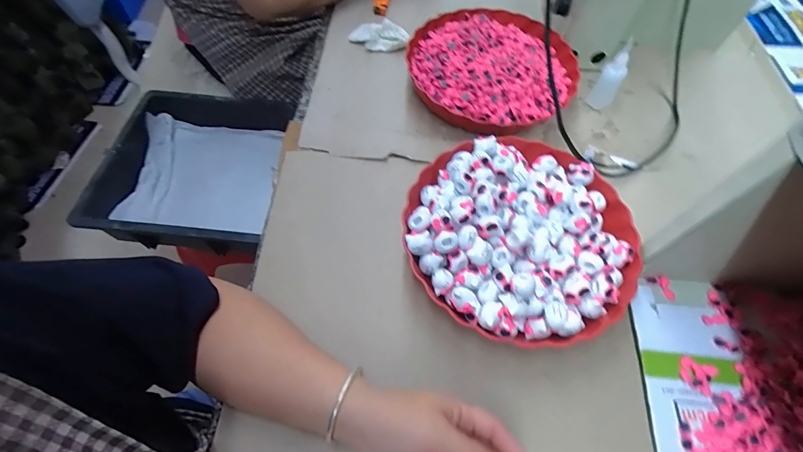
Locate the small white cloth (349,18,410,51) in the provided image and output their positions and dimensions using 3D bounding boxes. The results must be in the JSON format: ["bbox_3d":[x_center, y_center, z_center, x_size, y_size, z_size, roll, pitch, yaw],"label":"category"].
[{"bbox_3d":[-0.036,-0.309,0.627,0.097,0.037,0.031,0,61,-2],"label":"small white cloth"}]

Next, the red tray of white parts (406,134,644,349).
[{"bbox_3d":[0.129,0.004,0.414,0.238,0.060,0.236,-8,61,-6],"label":"red tray of white parts"}]

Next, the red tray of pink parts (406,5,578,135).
[{"bbox_3d":[0.130,-0.243,0.563,0.246,0.045,0.241,-32,66,-18],"label":"red tray of pink parts"}]

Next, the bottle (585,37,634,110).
[{"bbox_3d":[0.300,-0.212,0.548,0.032,0.090,0.034,36,66,17],"label":"bottle"}]

